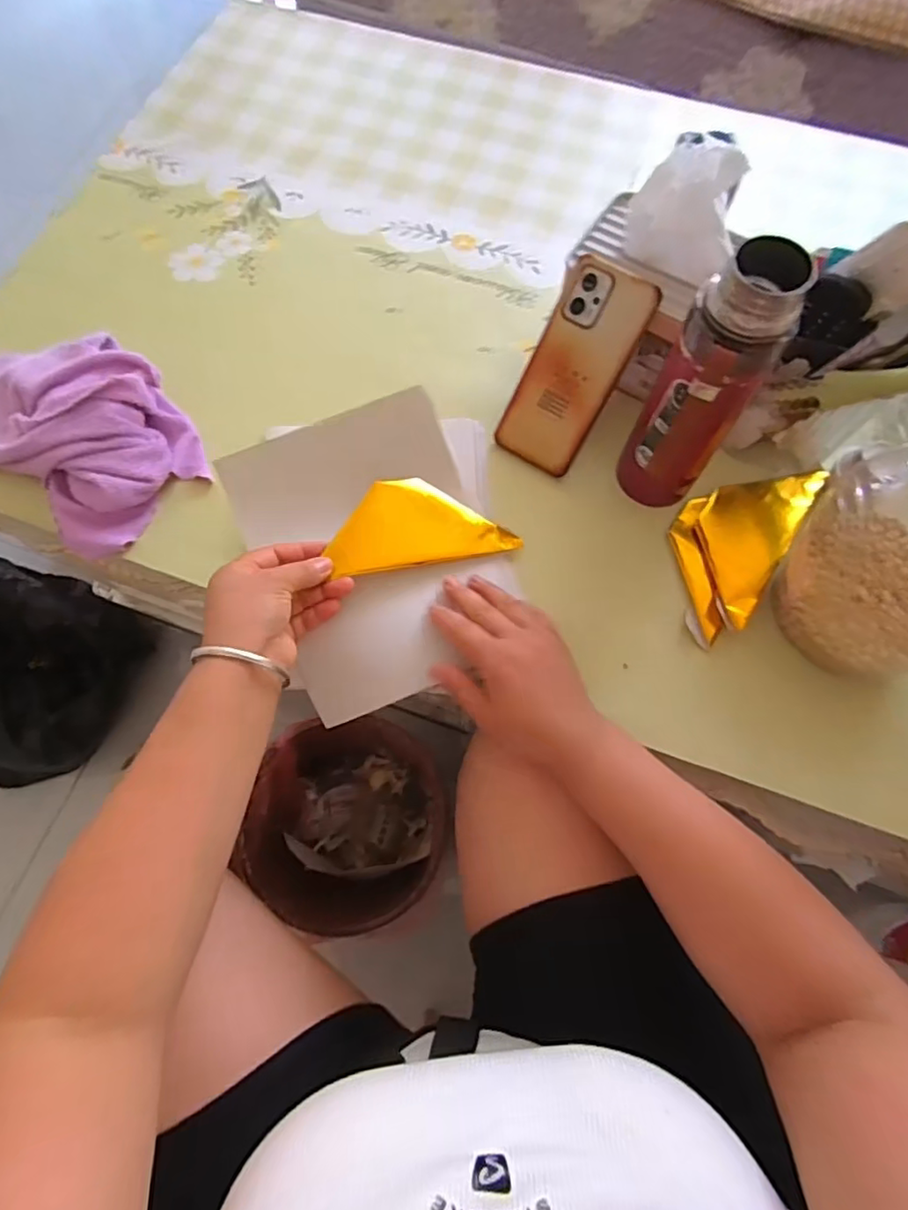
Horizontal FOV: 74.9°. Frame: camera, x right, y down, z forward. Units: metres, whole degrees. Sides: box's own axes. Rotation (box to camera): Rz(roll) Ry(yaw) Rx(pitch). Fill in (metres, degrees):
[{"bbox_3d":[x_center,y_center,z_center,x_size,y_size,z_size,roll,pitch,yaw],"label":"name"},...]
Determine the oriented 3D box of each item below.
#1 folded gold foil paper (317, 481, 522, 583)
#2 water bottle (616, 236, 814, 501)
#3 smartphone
[{"bbox_3d":[-0.025,-0.069,0.486,0.149,0.005,0.070,-10,88,-15],"label":"folded gold foil paper"},{"bbox_3d":[0.179,-0.149,0.432,0.064,0.216,0.077,32,73,11],"label":"water bottle"},{"bbox_3d":[0.100,-0.197,0.500,0.075,0.009,0.164,32,116,11],"label":"smartphone"}]

